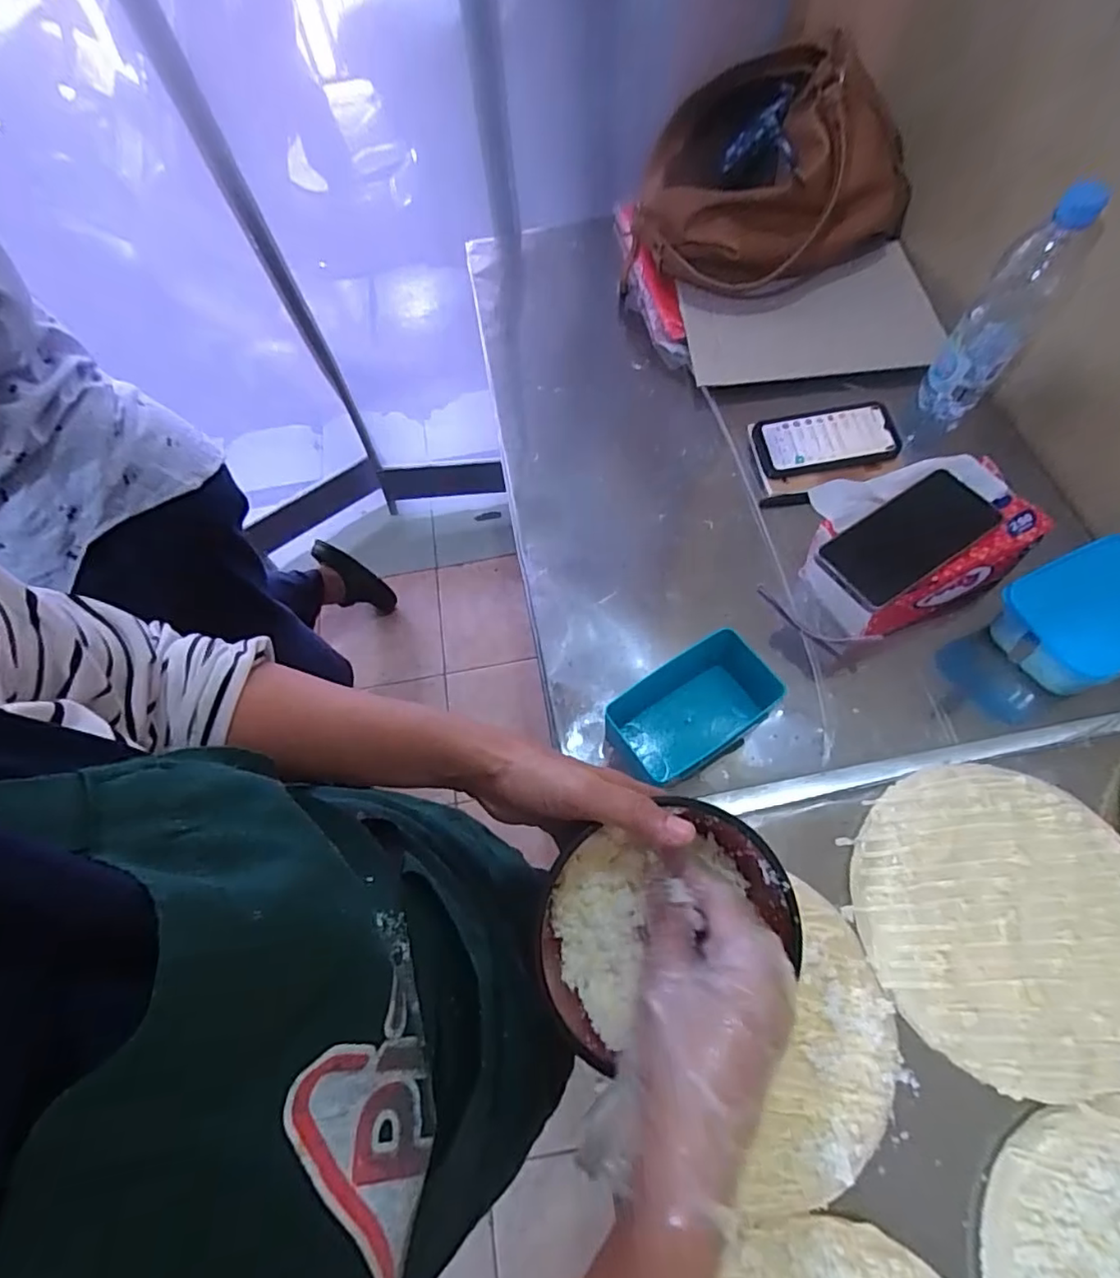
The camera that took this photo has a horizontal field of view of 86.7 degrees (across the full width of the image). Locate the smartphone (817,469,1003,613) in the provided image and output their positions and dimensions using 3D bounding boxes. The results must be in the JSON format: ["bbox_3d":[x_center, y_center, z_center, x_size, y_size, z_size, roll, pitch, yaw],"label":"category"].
[{"bbox_3d":[0.330,-0.097,0.556,0.174,0.014,0.076,-31,67,-11],"label":"smartphone"}]

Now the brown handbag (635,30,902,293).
[{"bbox_3d":[0.276,-0.561,0.743,0.334,0.220,0.130,4,65,7],"label":"brown handbag"}]

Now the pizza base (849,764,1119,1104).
[{"bbox_3d":[0.307,0.190,0.406,0.191,0.012,0.196,-1,65,3],"label":"pizza base"}]

